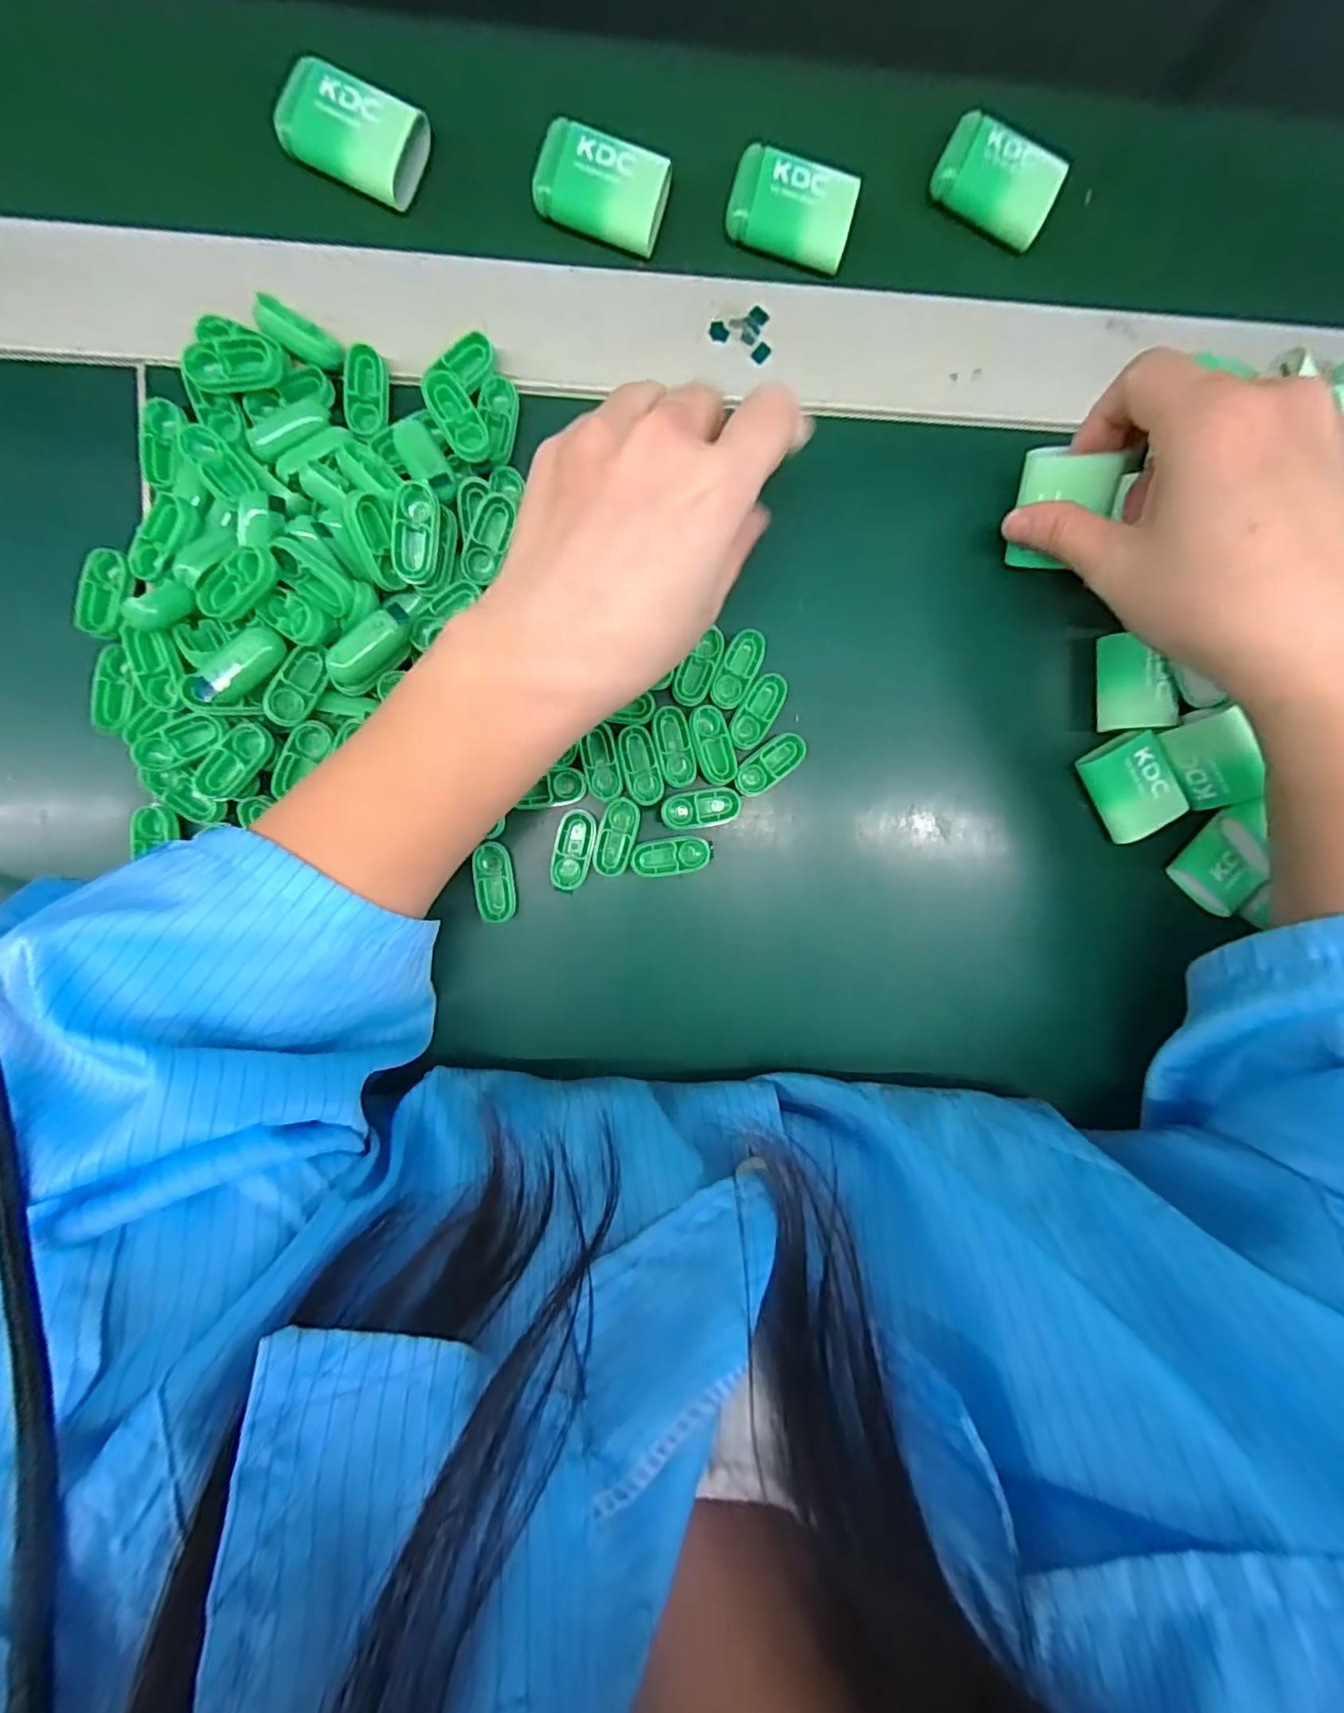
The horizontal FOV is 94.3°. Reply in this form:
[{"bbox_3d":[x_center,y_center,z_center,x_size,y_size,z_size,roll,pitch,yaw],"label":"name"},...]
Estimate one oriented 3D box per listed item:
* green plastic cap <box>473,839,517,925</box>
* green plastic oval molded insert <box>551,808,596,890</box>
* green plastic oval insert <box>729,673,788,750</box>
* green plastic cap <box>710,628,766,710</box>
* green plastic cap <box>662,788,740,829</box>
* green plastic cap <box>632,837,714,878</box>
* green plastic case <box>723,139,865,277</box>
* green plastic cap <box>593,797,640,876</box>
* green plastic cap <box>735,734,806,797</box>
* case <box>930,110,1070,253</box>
[{"bbox_3d":[-0.075,0.011,0.267,0.015,0.007,0.034,-7,94,-4],"label":"green plastic cap"},{"bbox_3d":[-0.042,-0.003,0.270,0.015,0.008,0.034,13,92,-5],"label":"green plastic oval molded insert"},{"bbox_3d":[0.037,-0.063,0.273,0.015,0.010,0.034,31,90,-5],"label":"green plastic oval insert"},{"bbox_3d":[0.028,-0.080,0.265,0.016,0.004,0.035,23,91,-5],"label":"green plastic cap"},{"bbox_3d":[0.013,-0.021,0.269,0.034,0.004,0.016,-11,94,-4],"label":"green plastic cap"},{"bbox_3d":[0.000,0.000,0.271,0.035,0.004,0.016,-10,94,-4],"label":"green plastic cap"},{"bbox_3d":[0.050,-0.269,0.258,0.051,0.010,0.033,15,92,-5],"label":"green plastic case"},{"bbox_3d":[-0.024,-0.008,0.270,0.016,0.004,0.033,15,92,-5],"label":"green plastic cap"},{"bbox_3d":[0.043,-0.040,0.270,0.033,0.004,0.015,-38,95,-1],"label":"green plastic cap"},{"bbox_3d":[0.139,-0.288,0.265,0.051,0.010,0.034,27,91,-5],"label":"case"}]

